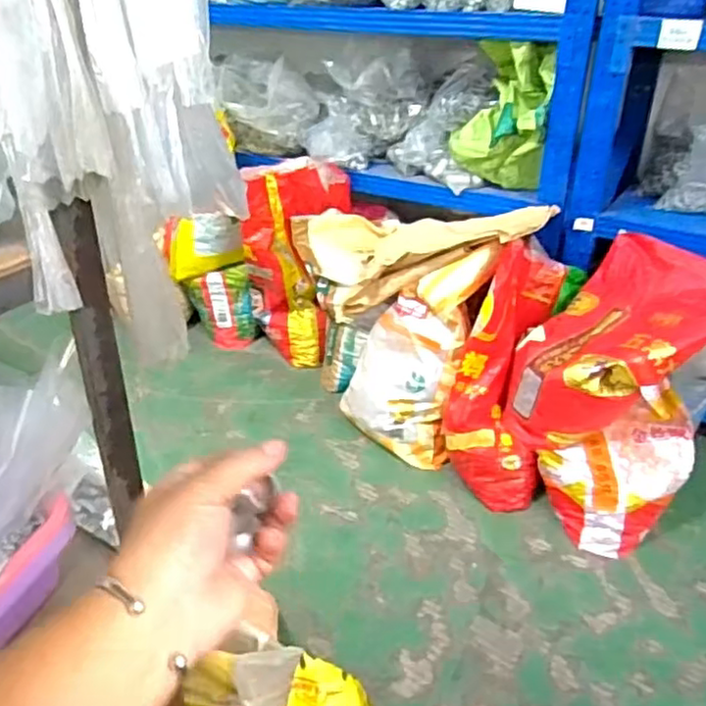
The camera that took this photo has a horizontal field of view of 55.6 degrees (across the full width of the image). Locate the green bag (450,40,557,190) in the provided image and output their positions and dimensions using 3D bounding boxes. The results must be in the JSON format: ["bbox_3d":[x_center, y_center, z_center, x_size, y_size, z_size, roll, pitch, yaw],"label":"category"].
[{"bbox_3d":[0.396,-0.642,1.818,0.244,0.350,0.220,7,31,9],"label":"green bag"}]

